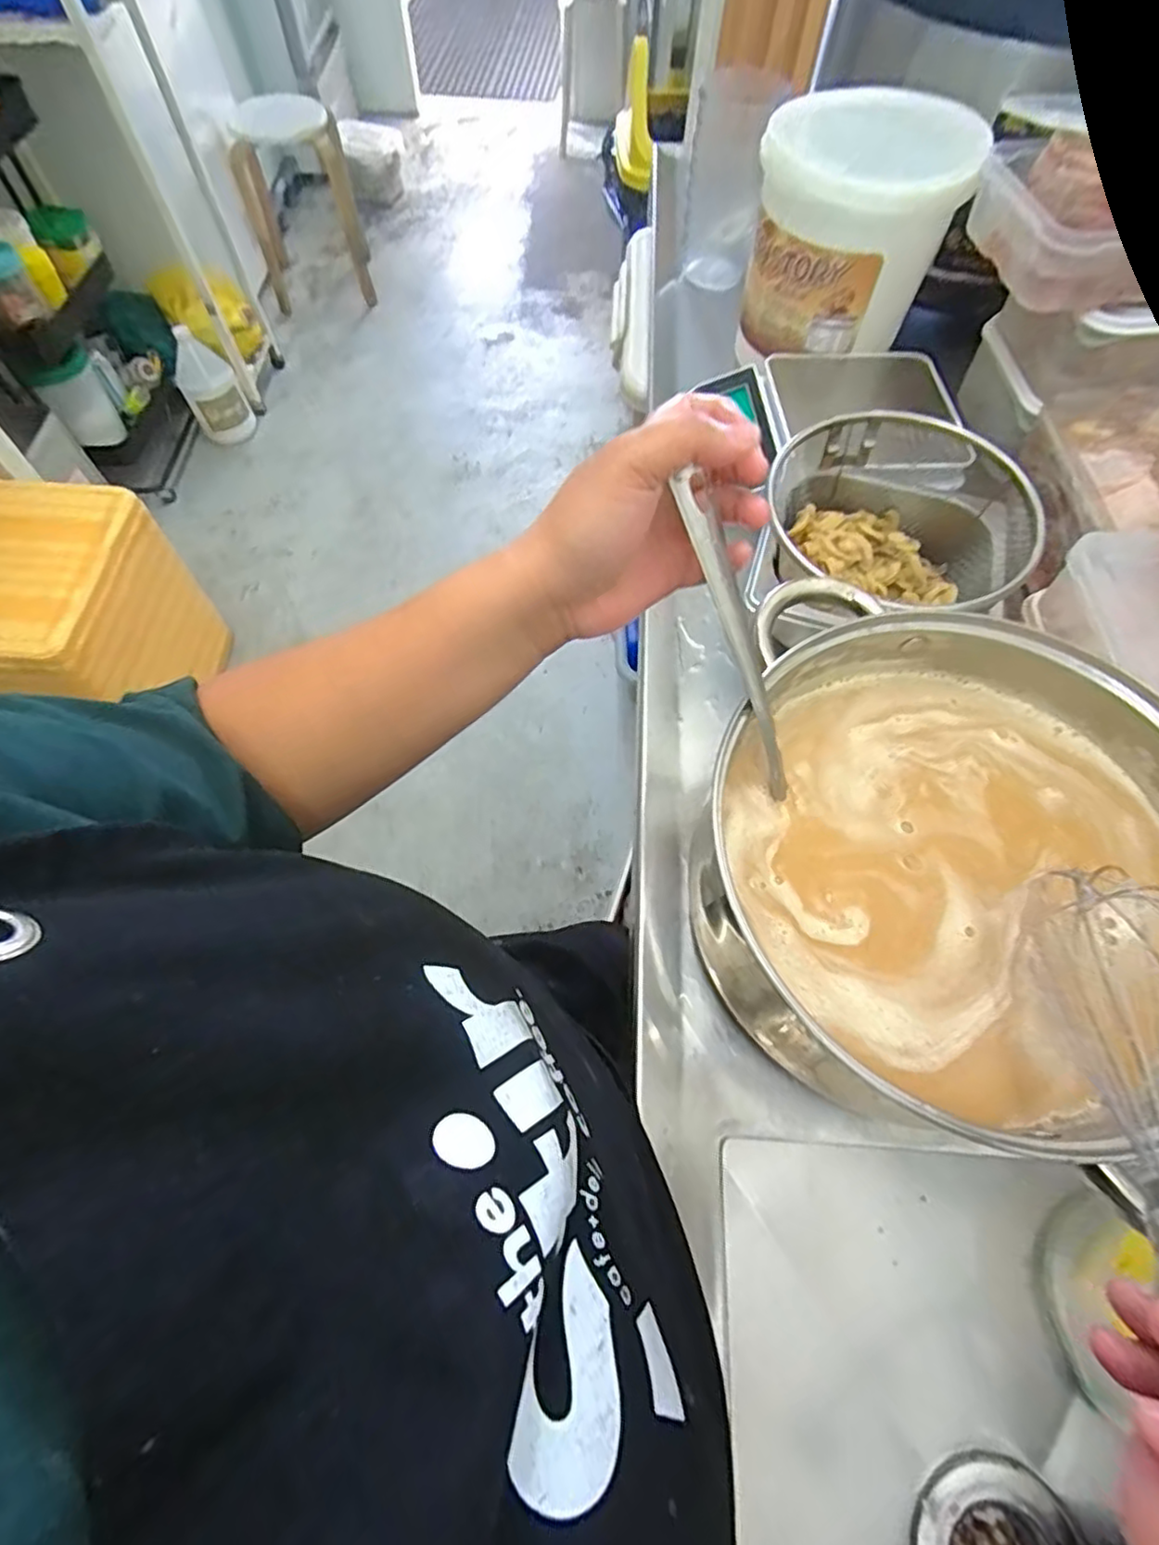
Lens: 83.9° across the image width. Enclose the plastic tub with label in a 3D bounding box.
[{"bbox_3d":[0.231,-0.475,0.572,0.160,0.154,0.137,7,64,3],"label":"plastic tub with label"}]

